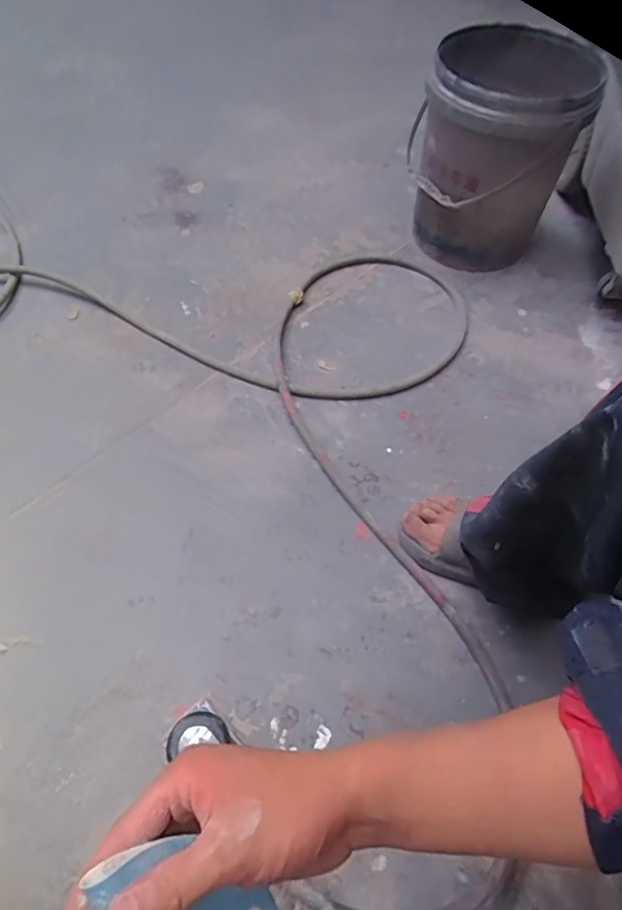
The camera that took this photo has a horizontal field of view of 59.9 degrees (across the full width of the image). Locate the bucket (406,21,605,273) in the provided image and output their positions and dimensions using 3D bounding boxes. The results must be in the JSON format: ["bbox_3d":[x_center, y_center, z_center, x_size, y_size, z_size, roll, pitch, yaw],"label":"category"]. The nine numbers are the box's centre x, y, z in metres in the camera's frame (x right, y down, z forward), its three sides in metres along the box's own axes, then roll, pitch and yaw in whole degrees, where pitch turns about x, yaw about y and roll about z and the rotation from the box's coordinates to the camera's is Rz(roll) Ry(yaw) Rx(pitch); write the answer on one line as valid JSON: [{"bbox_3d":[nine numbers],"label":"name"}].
[{"bbox_3d":[0.355,-0.595,1.067,0.262,0.358,0.264,1,58,-1],"label":"bucket"}]

